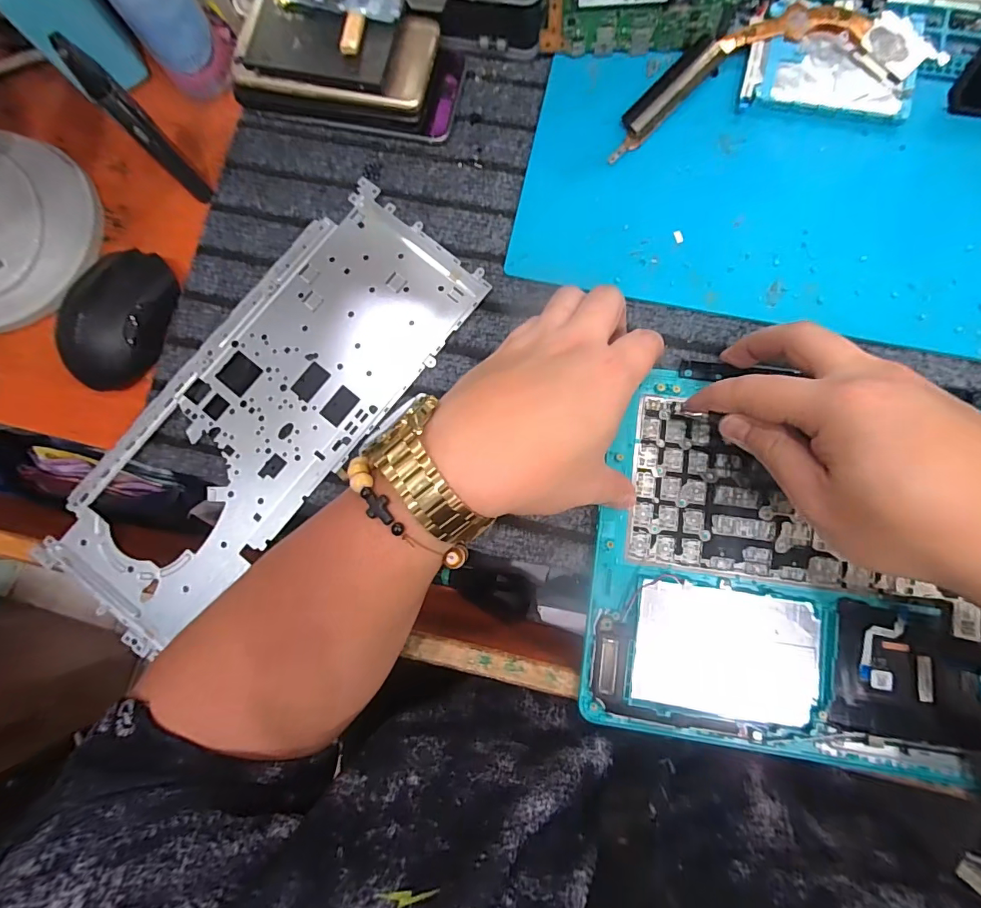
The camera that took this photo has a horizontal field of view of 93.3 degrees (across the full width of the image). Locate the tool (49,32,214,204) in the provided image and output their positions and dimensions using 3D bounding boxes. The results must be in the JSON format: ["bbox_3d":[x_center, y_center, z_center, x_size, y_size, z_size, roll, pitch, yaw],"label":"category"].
[{"bbox_3d":[-0.220,-0.205,0.297,0.017,0.114,0.020,-43,81,-3],"label":"tool"}]

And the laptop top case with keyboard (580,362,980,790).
[{"bbox_3d":[0.242,0.071,0.276,0.351,0.018,0.229,7,82,5],"label":"laptop top case with keyboard"}]

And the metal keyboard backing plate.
[{"bbox_3d":[-0.156,-0.028,0.320,0.133,0.008,0.337,40,86,8],"label":"metal keyboard backing plate"}]

